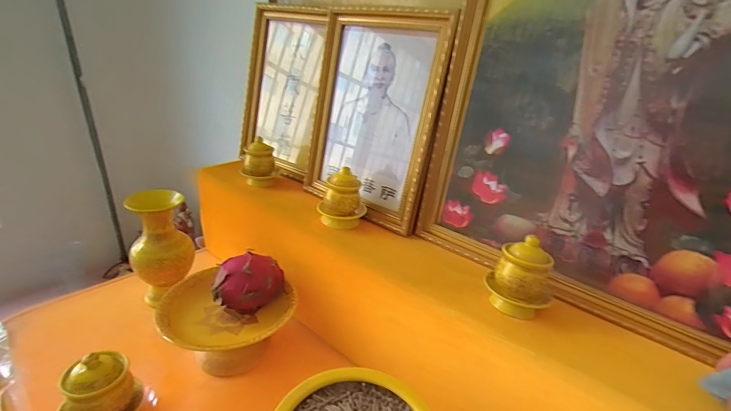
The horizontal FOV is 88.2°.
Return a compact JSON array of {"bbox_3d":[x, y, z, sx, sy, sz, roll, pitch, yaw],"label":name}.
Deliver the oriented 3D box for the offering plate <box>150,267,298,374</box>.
[{"bbox_3d":[-0.220,0.195,0.612,0.202,0.094,0.183,9,24,10],"label":"offering plate"}]

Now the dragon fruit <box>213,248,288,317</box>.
[{"bbox_3d":[-0.184,0.123,0.609,0.081,0.076,0.105,17,26,26],"label":"dragon fruit"}]

